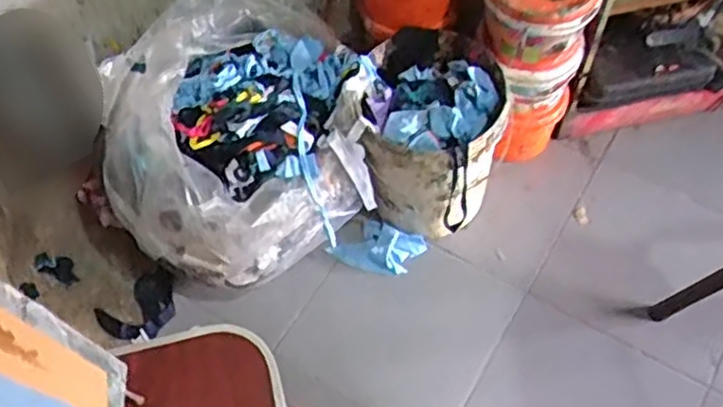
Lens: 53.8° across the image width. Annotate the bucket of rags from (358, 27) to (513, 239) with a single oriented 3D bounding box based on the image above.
[{"bbox_3d":[0.162,-0.147,1.552,0.275,0.318,0.313,10,61,9],"label":"bucket of rags"}]

